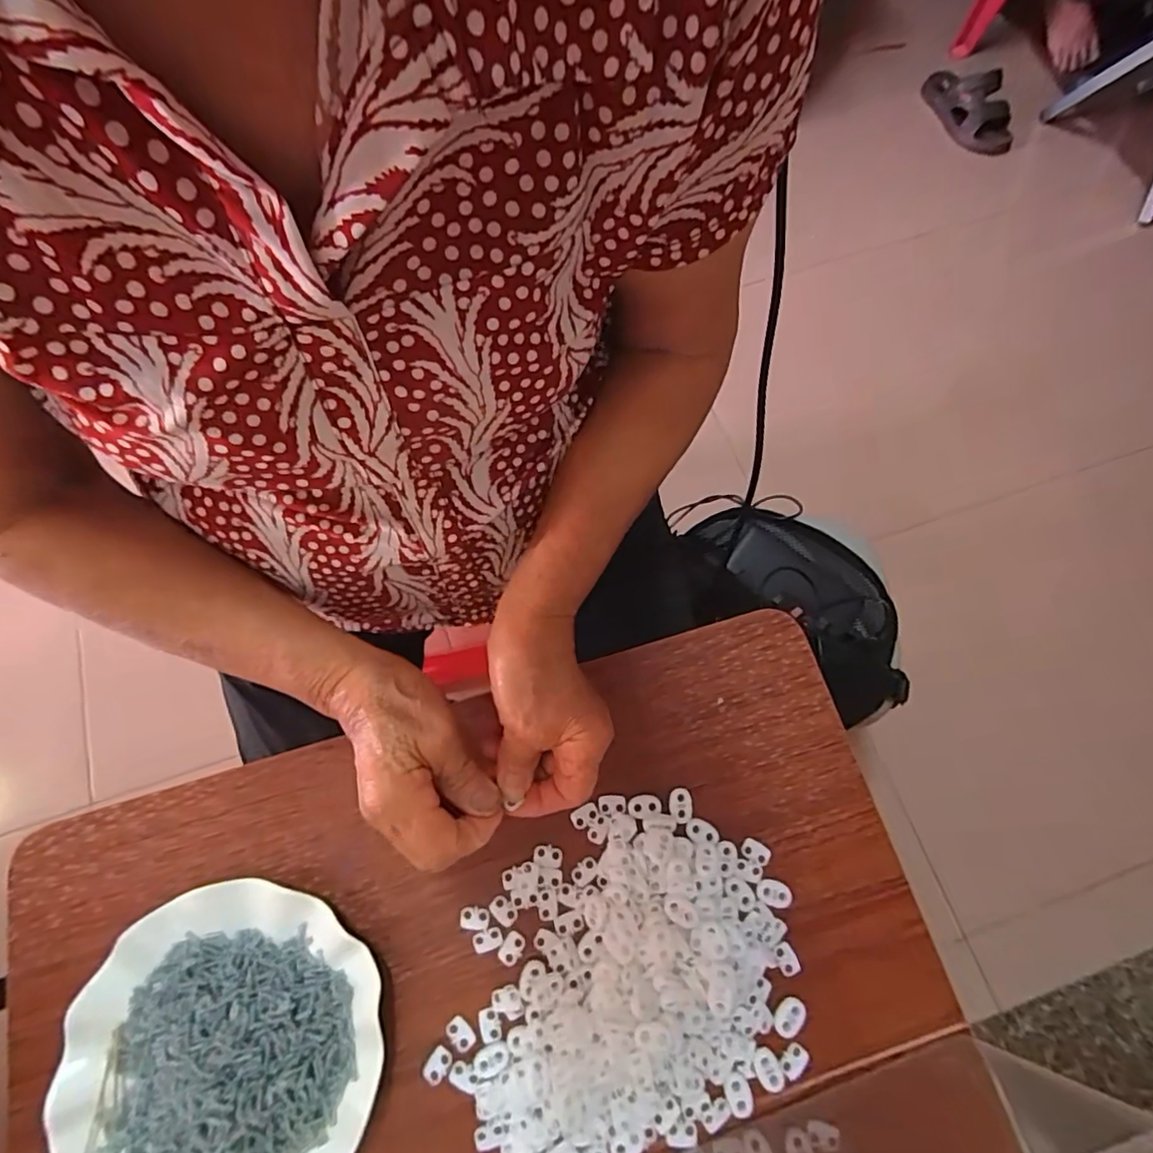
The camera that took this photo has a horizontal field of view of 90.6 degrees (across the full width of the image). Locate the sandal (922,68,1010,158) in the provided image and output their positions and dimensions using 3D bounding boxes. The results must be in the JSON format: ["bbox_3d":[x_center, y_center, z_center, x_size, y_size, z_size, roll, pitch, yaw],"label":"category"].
[{"bbox_3d":[0.907,-1.077,1.305,0.104,0.096,0.247,-12,72,-3],"label":"sandal"}]

